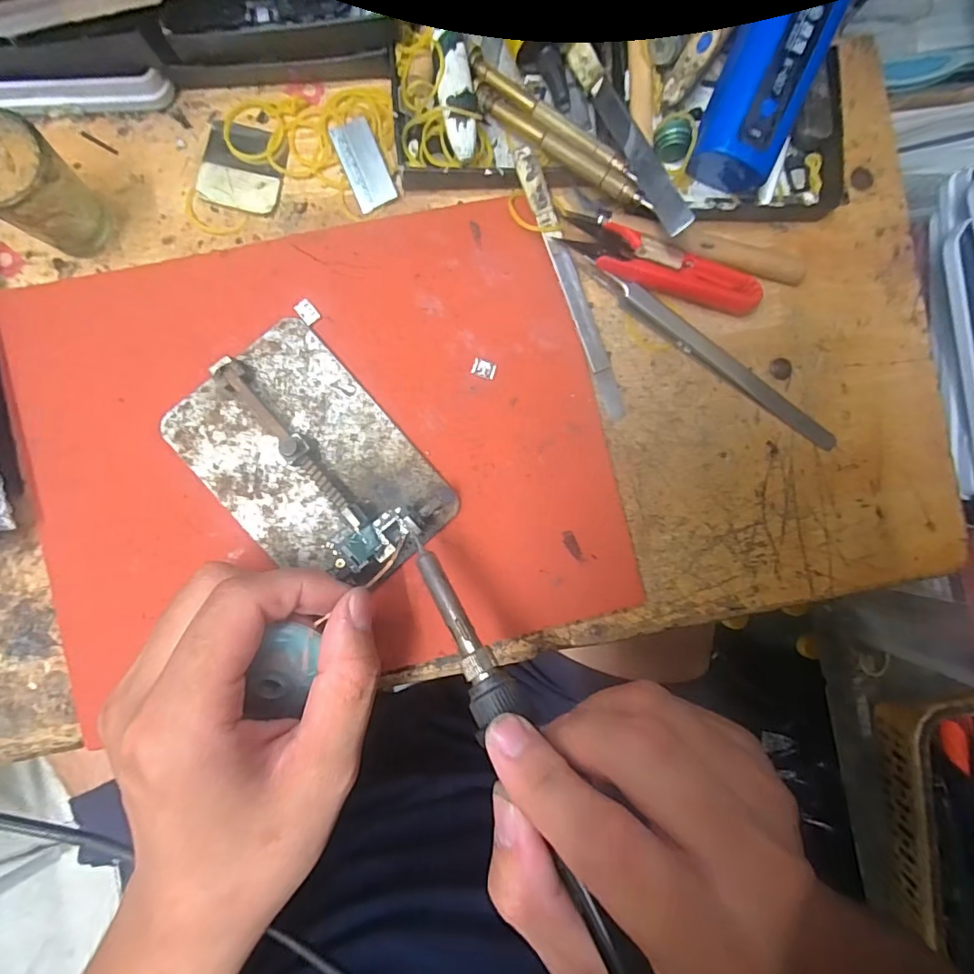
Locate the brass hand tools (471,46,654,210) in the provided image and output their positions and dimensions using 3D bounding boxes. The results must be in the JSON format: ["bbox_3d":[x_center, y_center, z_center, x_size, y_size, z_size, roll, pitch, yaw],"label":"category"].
[{"bbox_3d":[0.031,-0.158,0.230,0.102,0.021,0.017,40,86,-3],"label":"brass hand tools"}]

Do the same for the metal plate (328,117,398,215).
[{"bbox_3d":[-0.058,-0.150,0.236,0.018,0.006,0.038,-24,91,-5],"label":"metal plate"}]

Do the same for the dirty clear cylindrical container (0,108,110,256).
[{"bbox_3d":[-0.181,-0.118,0.204,0.032,0.048,0.034,0,89,-5],"label":"dirty clear cylindrical container"}]

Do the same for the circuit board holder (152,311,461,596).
[{"bbox_3d":[-0.077,-0.009,0.222,0.079,0.020,0.113,-42,93,-5],"label":"circuit board holder"}]

